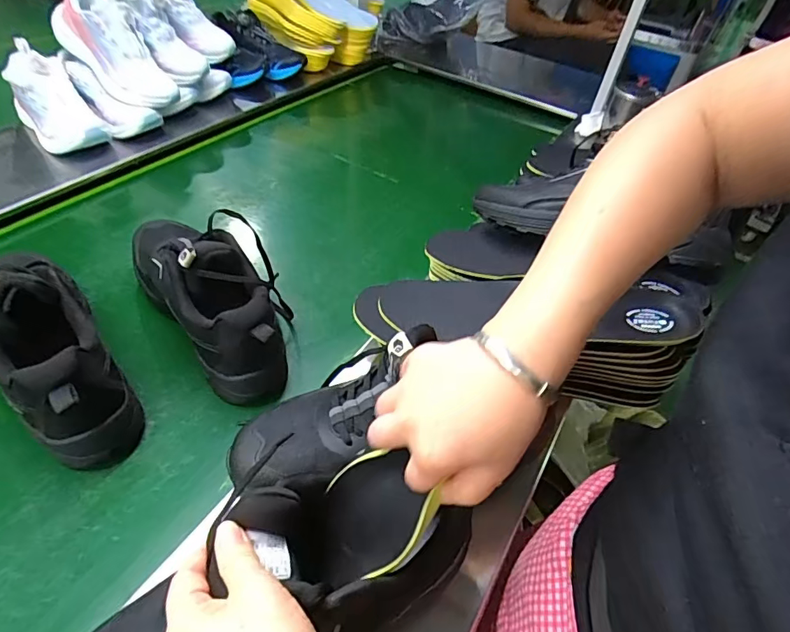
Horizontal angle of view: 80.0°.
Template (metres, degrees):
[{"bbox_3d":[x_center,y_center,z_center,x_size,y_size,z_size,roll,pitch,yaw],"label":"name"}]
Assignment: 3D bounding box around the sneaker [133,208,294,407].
[{"bbox_3d":[-0.230,-0.035,0.557,0.088,0.136,0.306,-29,54,-30],"label":"sneaker"}]

